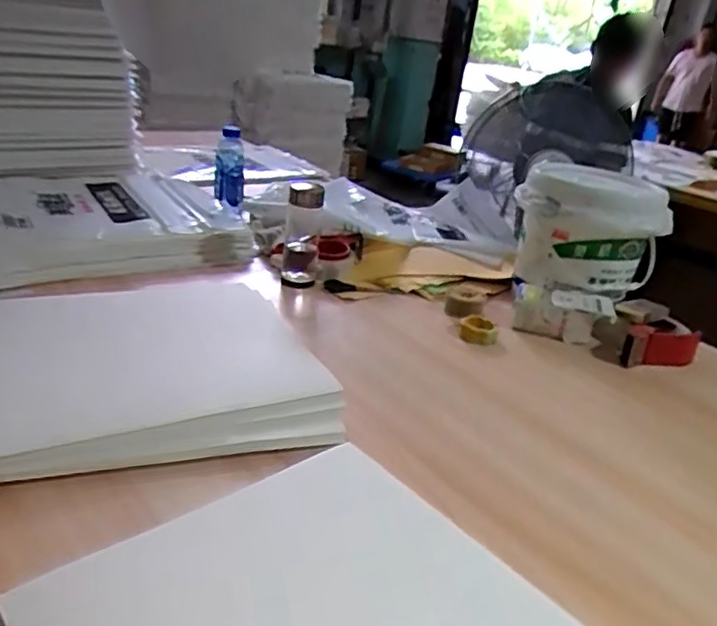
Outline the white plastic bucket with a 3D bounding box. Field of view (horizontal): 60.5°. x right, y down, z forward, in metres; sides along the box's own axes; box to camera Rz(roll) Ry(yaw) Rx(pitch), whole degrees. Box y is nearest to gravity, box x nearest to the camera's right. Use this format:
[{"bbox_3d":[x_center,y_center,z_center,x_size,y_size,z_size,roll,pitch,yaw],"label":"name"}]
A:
[{"bbox_3d":[0.437,-0.165,1.182,0.271,0.188,0.222,17,27,18],"label":"white plastic bucket"}]

